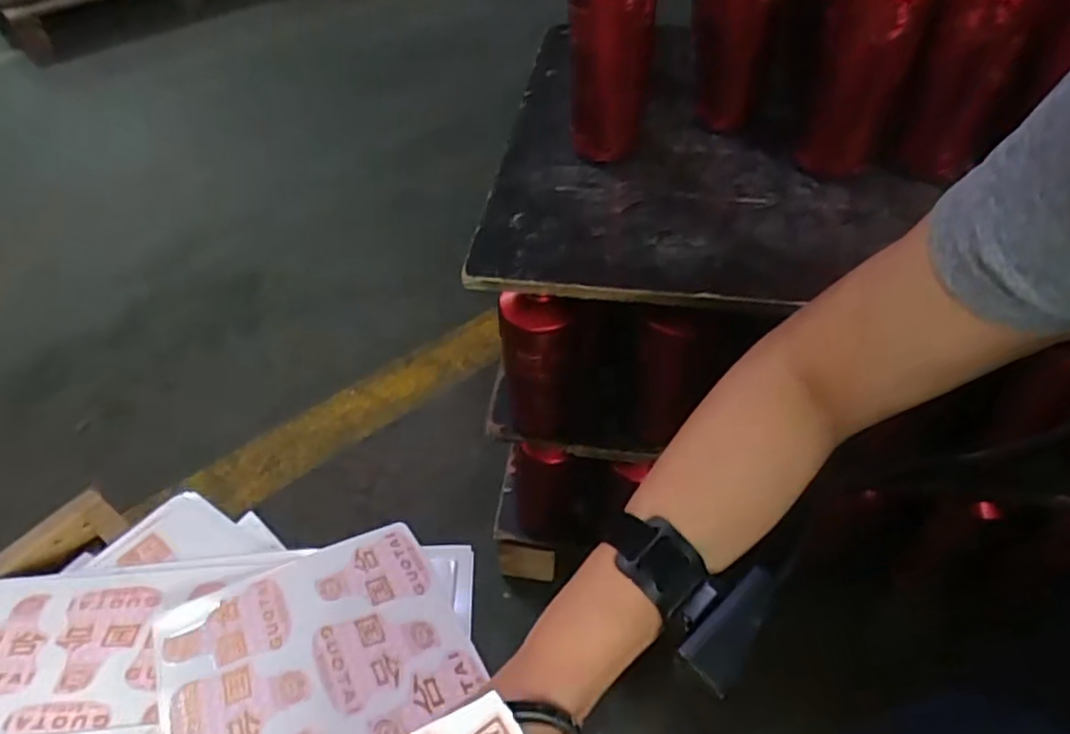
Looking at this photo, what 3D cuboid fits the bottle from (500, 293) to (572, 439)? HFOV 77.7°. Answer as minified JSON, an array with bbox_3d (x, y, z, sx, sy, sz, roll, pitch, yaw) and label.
[{"bbox_3d":[0.001,0.002,0.698,0.069,0.204,0.068,-5,48,-3],"label":"bottle"}]

